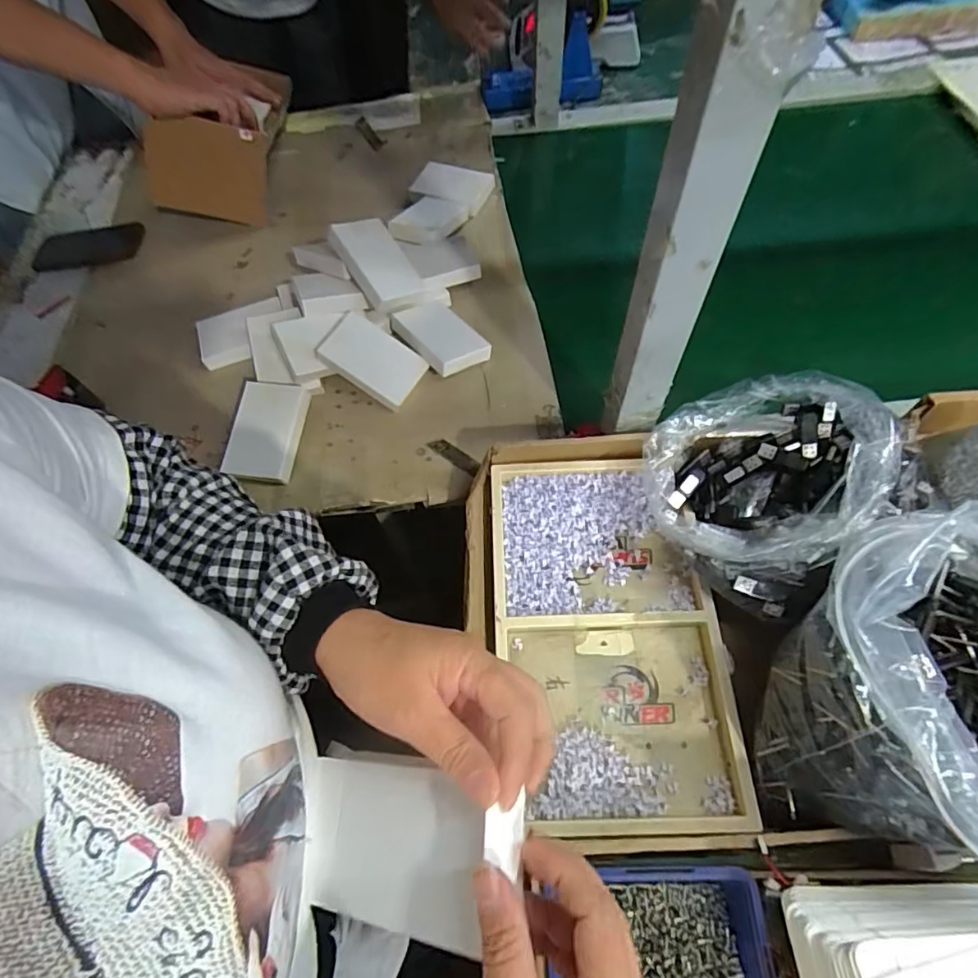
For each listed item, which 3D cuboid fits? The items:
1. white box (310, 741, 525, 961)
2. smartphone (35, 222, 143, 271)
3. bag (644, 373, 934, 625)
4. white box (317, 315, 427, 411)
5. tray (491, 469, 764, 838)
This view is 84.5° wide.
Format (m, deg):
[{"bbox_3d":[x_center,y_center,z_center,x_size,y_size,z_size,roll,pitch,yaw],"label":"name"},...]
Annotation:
[{"bbox_3d":[-0.045,0.179,0.272,0.129,0.013,0.074,-10,63,33],"label":"white box"},{"bbox_3d":[-0.623,-0.375,0.836,0.162,0.009,0.081,-9,63,-2],"label":"smartphone"},{"bbox_3d":[0.257,-0.013,0.488,0.203,0.135,0.197,-31,65,-13],"label":"bag"},{"bbox_3d":[-0.136,-0.152,0.636,0.113,0.018,0.074,33,68,-4],"label":"white box"},{"bbox_3d":[0.104,0.122,0.489,0.190,0.028,0.322,-3,63,2],"label":"tray"}]

